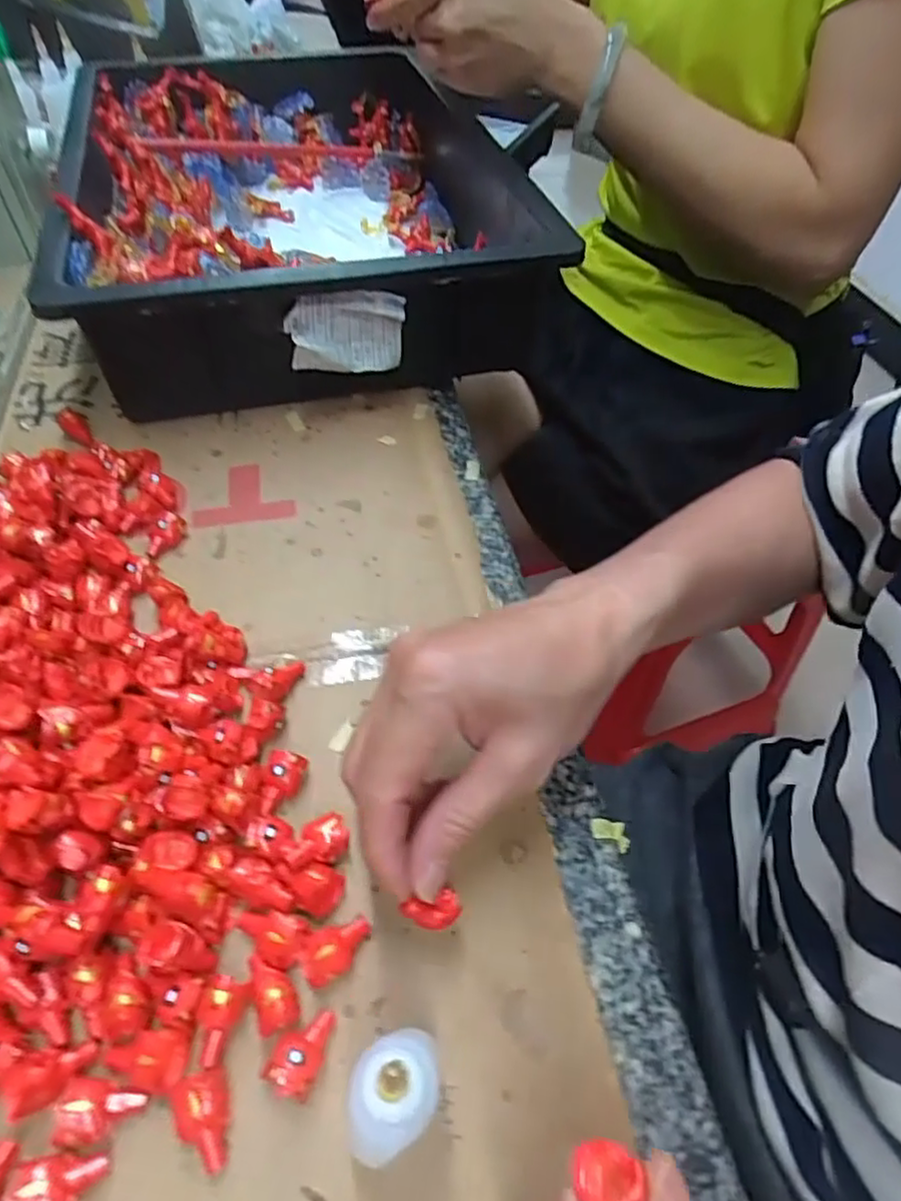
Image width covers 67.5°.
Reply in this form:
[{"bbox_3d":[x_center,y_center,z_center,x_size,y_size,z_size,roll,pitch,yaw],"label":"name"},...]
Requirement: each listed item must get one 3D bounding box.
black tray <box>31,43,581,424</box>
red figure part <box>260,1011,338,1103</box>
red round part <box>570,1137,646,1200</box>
[{"bbox_3d":[-0.115,-0.316,0.539,0.307,0.096,0.441,-9,53,-9],"label":"black tray"},{"bbox_3d":[-0.048,0.147,0.221,0.016,0.014,0.025,19,53,13],"label":"red figure part"},{"bbox_3d":[0.037,0.138,0.160,0.016,0.009,0.015,1,52,-1],"label":"red round part"}]

